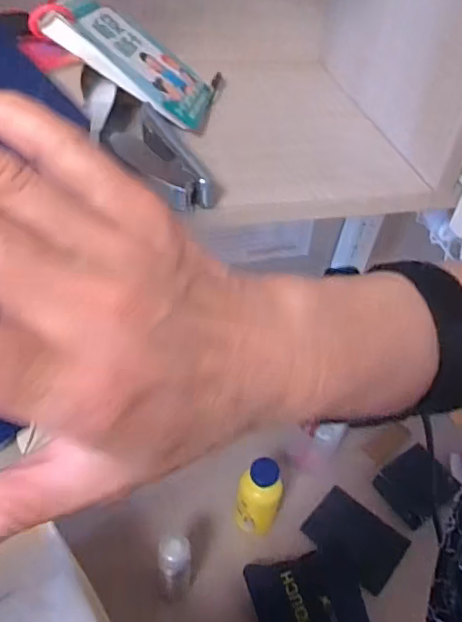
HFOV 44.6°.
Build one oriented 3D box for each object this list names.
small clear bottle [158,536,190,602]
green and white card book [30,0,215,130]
[{"bbox_3d":[-0.070,0.318,0.677,0.039,0.153,0.048,0,45,-7],"label":"small clear bottle"},{"bbox_3d":[-0.084,-0.220,0.490,0.148,0.018,0.101,32,37,-19],"label":"green and white card book"}]

